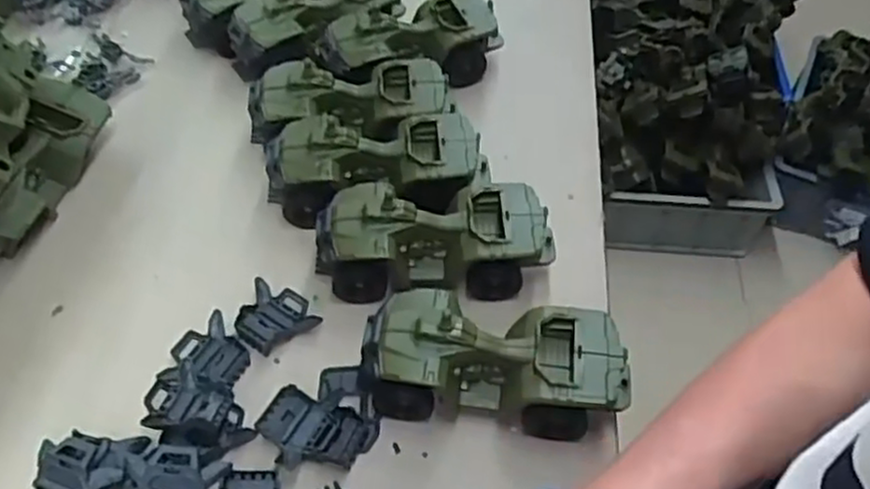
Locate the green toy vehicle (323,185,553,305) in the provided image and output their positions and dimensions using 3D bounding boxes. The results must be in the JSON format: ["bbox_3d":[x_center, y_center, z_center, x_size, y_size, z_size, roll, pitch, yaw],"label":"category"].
[{"bbox_3d":[0.001,-0.003,0.617,0.195,0.076,0.083,3,52,-1],"label":"green toy vehicle"}]

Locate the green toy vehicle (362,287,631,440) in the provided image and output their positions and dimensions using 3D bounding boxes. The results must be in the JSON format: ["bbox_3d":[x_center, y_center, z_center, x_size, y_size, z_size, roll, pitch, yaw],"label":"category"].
[{"bbox_3d":[0.045,0.089,0.548,0.191,0.077,0.080,8,52,3],"label":"green toy vehicle"}]

